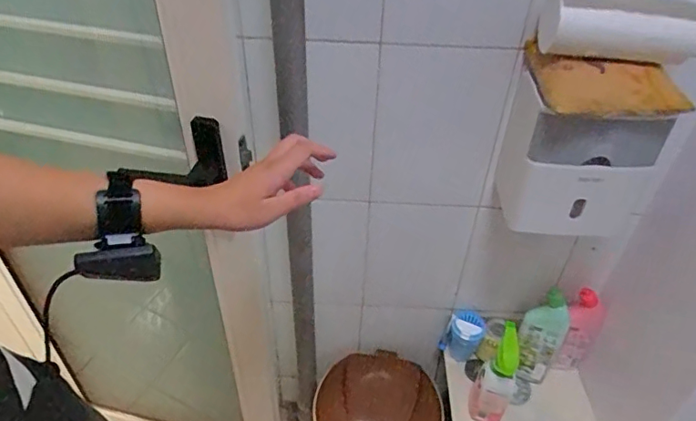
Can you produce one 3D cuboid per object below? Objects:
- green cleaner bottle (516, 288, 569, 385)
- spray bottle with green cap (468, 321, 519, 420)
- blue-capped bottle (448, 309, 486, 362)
[{"bbox_3d":[0.410,0.277,1.113,0.089,0.226,0.087,25,47,25],"label":"green cleaner bottle"},{"bbox_3d":[0.299,0.349,1.037,0.068,0.232,0.070,30,50,29],"label":"spray bottle with green cap"},{"bbox_3d":[0.264,0.286,1.173,0.078,0.111,0.067,13,44,14],"label":"blue-capped bottle"}]

